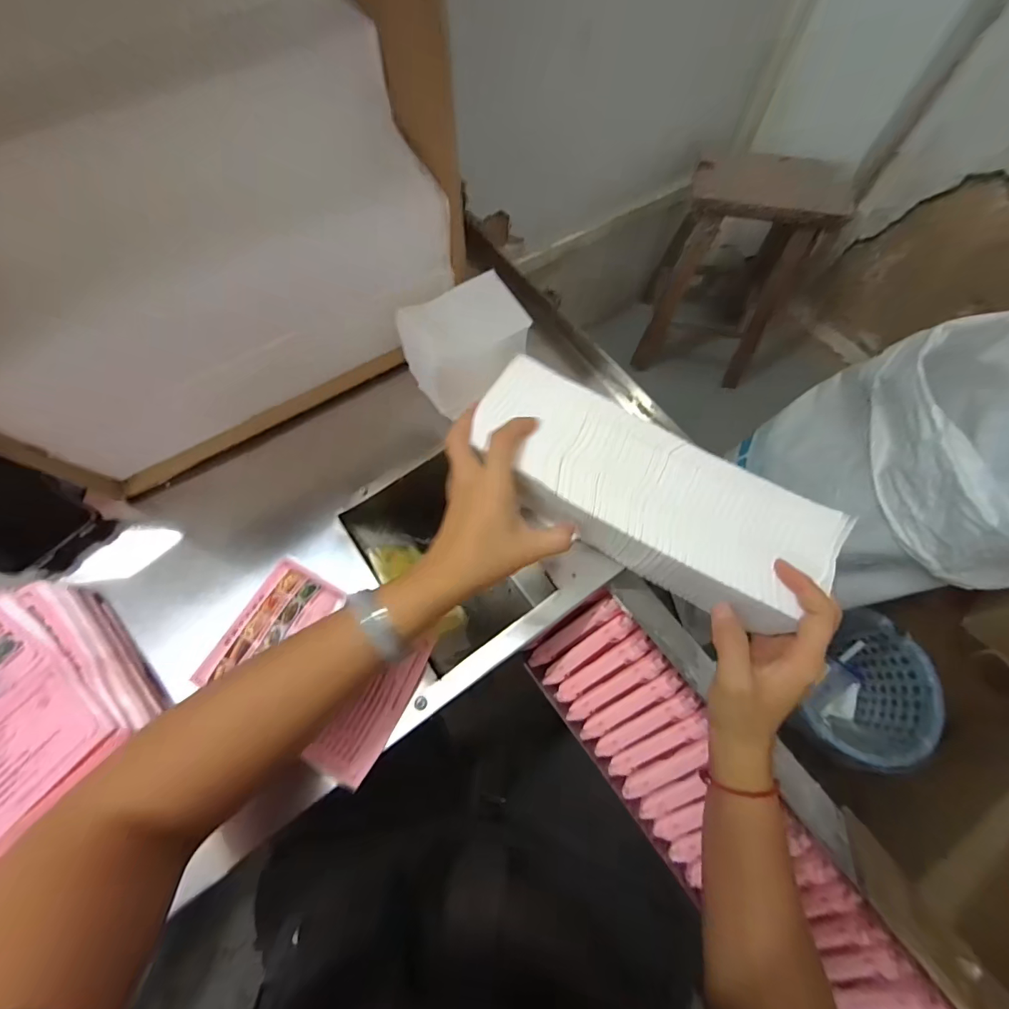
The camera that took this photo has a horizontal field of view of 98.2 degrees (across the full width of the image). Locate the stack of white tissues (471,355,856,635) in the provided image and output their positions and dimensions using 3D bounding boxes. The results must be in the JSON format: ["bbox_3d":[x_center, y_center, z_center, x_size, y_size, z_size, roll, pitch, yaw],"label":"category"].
[{"bbox_3d":[0.102,-0.007,0.362,0.298,0.061,0.113,31,70,9],"label":"stack of white tissues"}]

